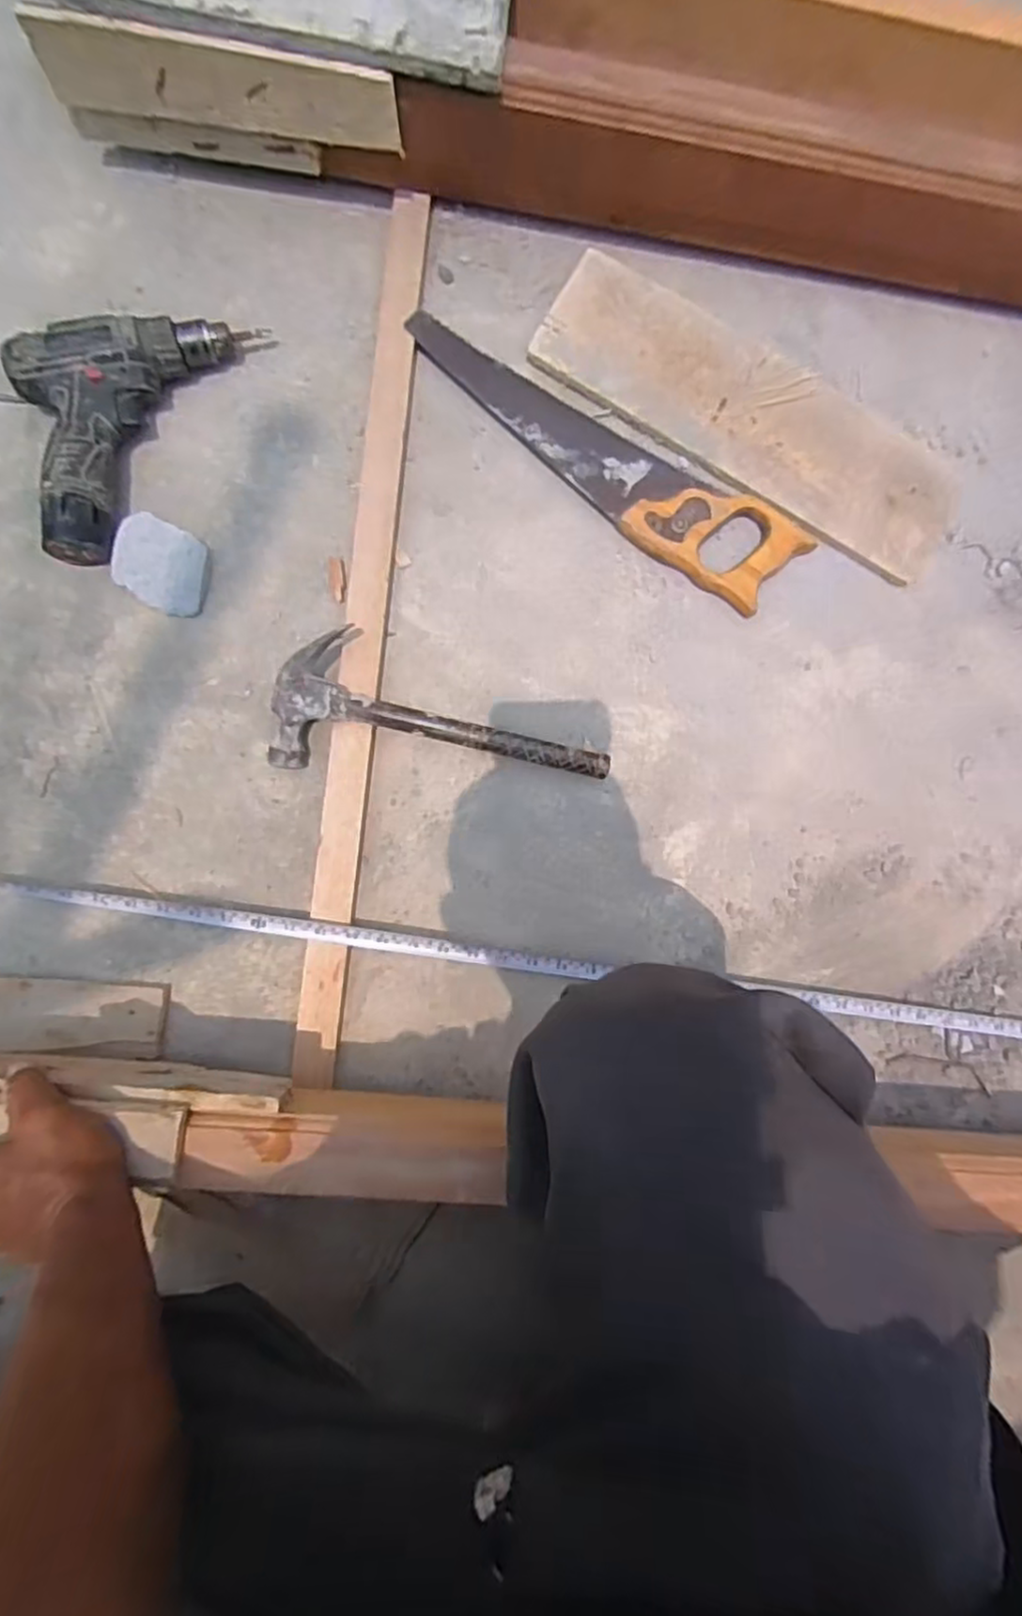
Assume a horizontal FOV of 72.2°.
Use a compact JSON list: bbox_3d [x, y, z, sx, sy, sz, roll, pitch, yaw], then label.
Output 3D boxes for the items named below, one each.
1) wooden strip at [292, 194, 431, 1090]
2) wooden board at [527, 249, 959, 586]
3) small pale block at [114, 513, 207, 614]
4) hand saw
[{"bbox_3d":[-0.128,-0.169,0.615,0.036,0.024,0.787,5,83,-5],"label":"wooden strip"},{"bbox_3d":[0.229,-0.369,0.668,0.422,0.011,0.130,29,82,-2],"label":"wooden board"},{"bbox_3d":[-0.299,-0.207,0.600,0.075,0.024,0.067,21,82,-3],"label":"small pale block"},{"bbox_3d":[0.082,-0.323,0.648,0.401,0.016,0.096,32,82,-2],"label":"hand saw"}]

